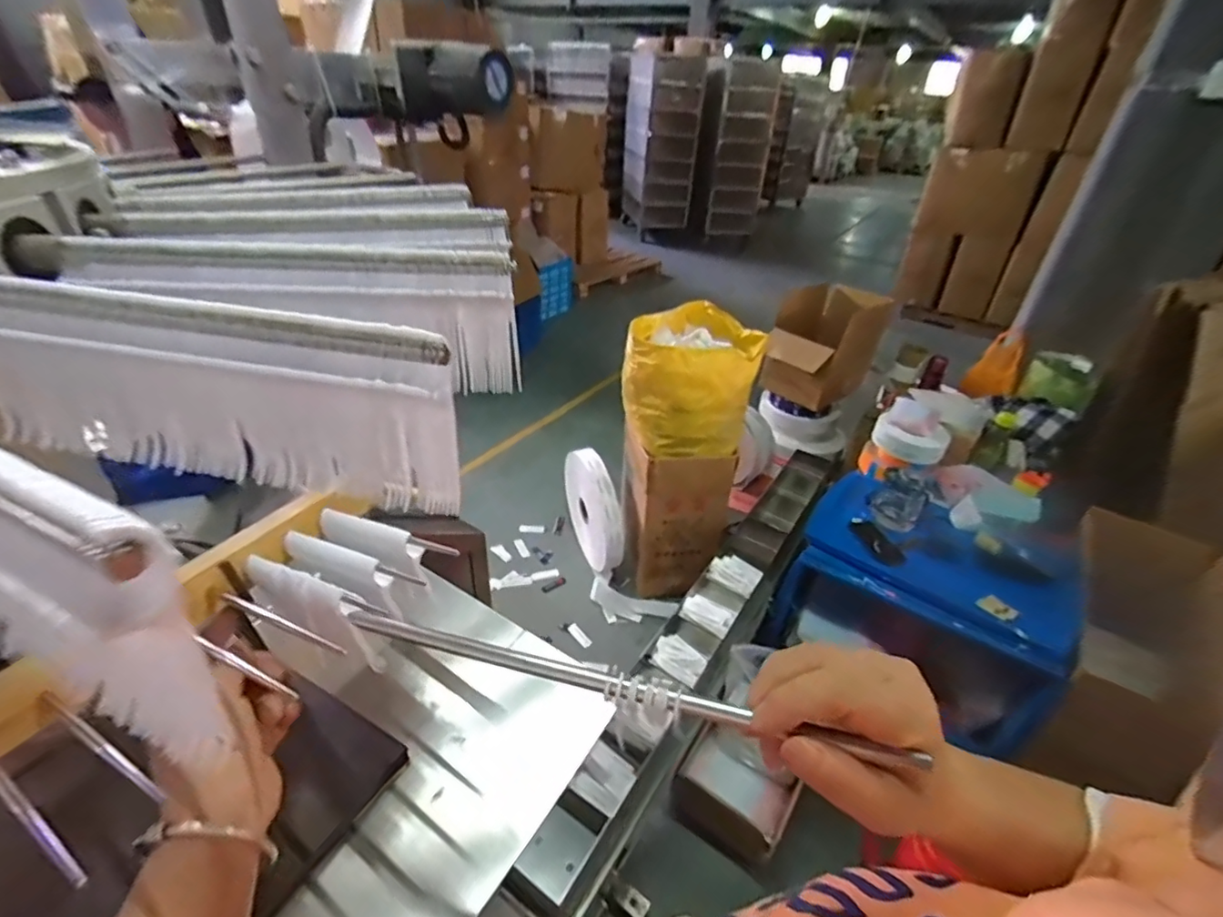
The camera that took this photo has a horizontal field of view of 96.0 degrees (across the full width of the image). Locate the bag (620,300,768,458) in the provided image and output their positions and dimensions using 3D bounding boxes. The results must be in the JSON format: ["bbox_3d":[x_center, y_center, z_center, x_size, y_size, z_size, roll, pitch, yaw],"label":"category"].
[{"bbox_3d":[0.226,-0.241,1.606,0.370,0.295,0.420,14,36,14],"label":"bag"}]

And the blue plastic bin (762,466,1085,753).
[{"bbox_3d":[0.877,0.421,1.615,0.665,0.445,0.565,22,39,25],"label":"blue plastic bin"}]

